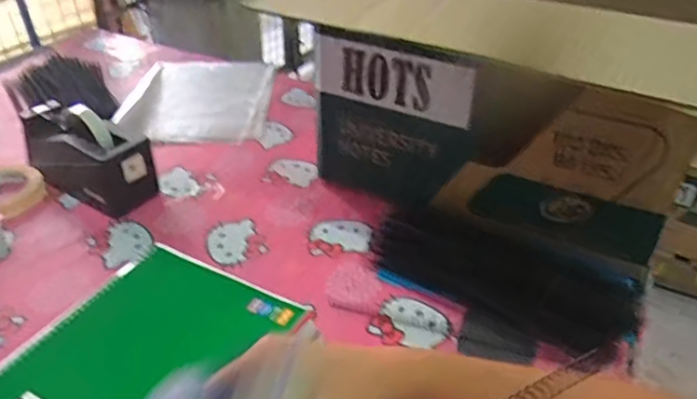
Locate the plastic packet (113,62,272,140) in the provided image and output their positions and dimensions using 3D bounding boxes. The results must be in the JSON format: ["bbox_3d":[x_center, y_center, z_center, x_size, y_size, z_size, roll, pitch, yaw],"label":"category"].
[{"bbox_3d":[-0.264,-0.193,1.061,0.237,0.023,0.315,-1,35,-1],"label":"plastic packet"}]

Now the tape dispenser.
[{"bbox_3d":[-0.358,-0.065,0.808,0.196,0.111,0.093,27,43,33],"label":"tape dispenser"}]

